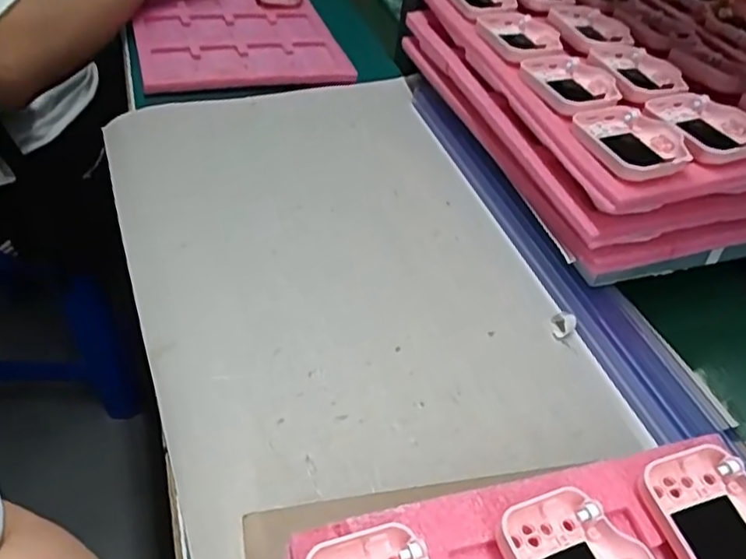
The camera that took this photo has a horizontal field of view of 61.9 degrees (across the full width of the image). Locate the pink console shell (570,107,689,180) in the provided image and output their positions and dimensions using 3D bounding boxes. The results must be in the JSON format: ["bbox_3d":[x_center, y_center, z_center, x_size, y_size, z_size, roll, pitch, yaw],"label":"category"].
[{"bbox_3d":[0.187,-0.101,0.446,0.054,0.016,0.083,-14,50,-21],"label":"pink console shell"}]

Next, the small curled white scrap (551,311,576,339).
[{"bbox_3d":[0.144,0.035,0.471,0.017,0.011,0.021,23,45,18],"label":"small curled white scrap"}]

